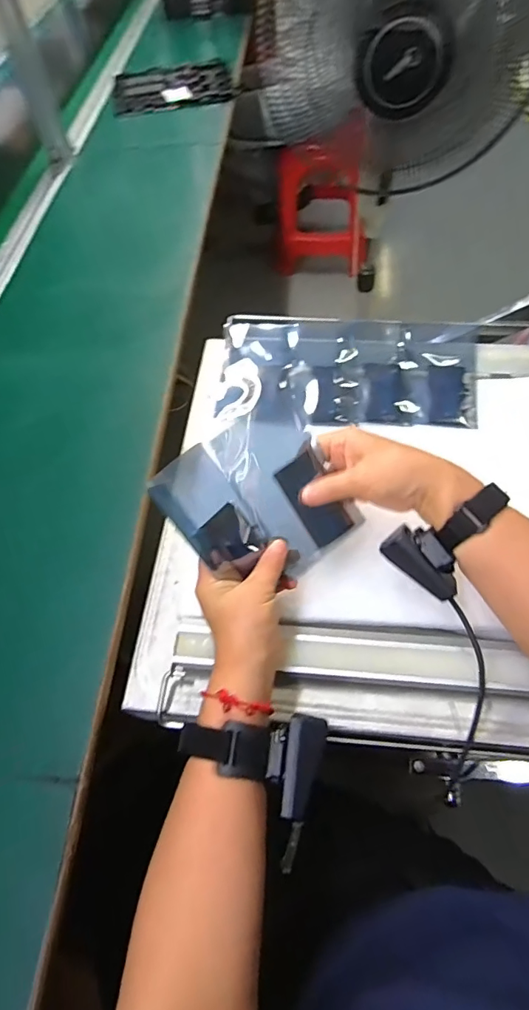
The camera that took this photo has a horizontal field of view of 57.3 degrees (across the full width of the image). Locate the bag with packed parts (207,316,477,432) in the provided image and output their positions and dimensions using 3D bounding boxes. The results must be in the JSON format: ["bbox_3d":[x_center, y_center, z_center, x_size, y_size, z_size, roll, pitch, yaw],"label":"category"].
[{"bbox_3d":[0.105,-0.175,0.610,0.313,0.021,0.171,4,59,6],"label":"bag with packed parts"}]

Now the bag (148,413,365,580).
[{"bbox_3d":[-0.003,-0.001,0.432,0.146,0.021,0.141,-38,97,-21],"label":"bag"}]

